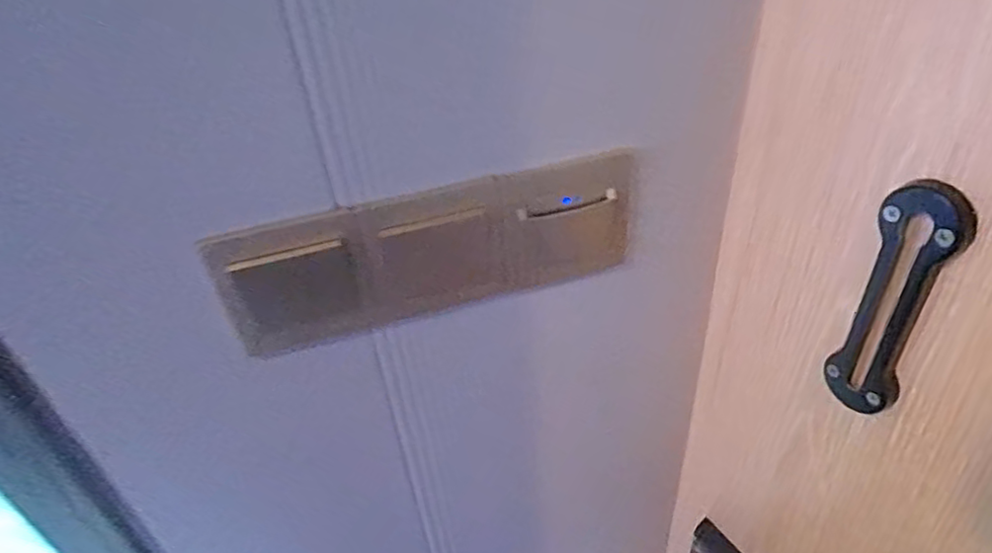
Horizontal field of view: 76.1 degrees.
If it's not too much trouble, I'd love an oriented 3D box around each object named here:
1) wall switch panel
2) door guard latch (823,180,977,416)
[{"bbox_3d":[-0.031,-0.014,0.402,0.264,0.097,0.022,-15,37,-12],"label":"wall switch panel"},{"bbox_3d":[0.179,0.015,0.287,0.010,0.123,0.033,-25,40,-24],"label":"door guard latch"}]

